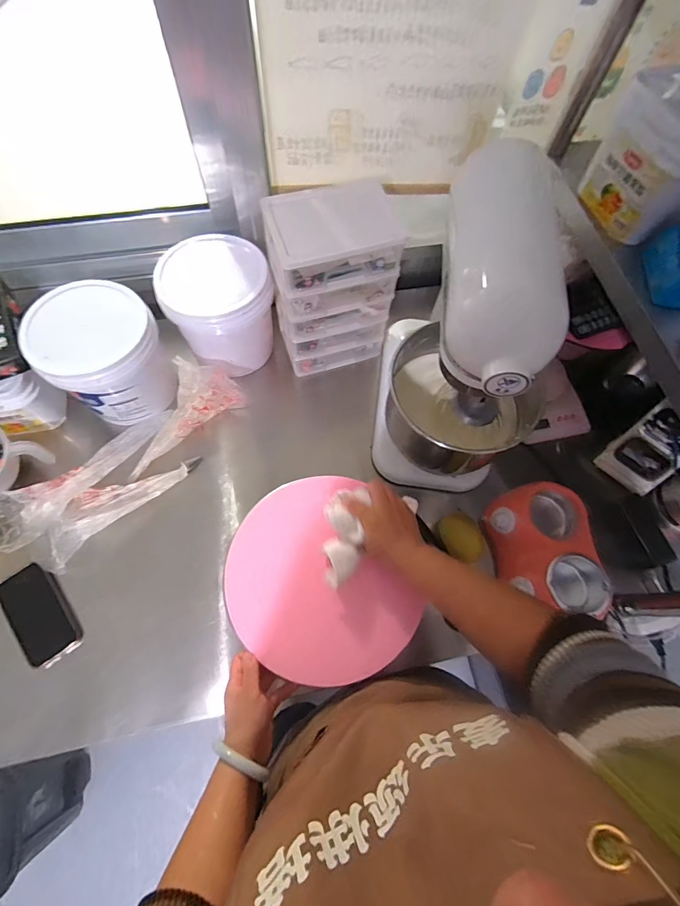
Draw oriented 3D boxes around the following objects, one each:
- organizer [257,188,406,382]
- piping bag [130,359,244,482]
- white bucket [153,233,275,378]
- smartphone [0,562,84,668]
[{"bbox_3d":[-0.016,-0.305,0.737,0.198,0.306,0.134,-14,70,-8],"label":"organizer"},{"bbox_3d":[-0.319,-0.072,0.751,0.116,0.070,0.257,42,72,13],"label":"piping bag"},{"bbox_3d":[-0.228,-0.276,0.753,0.178,0.160,0.181,1,68,-2],"label":"white bucket"},{"bbox_3d":[-0.489,0.263,0.642,0.082,0.007,0.156,-31,84,-17],"label":"smartphone"}]

